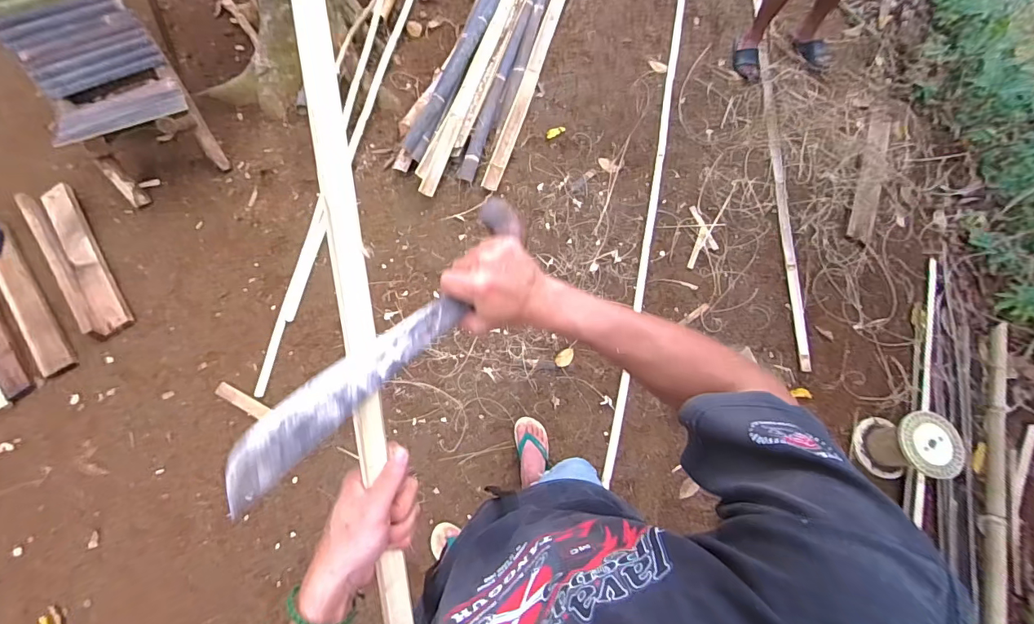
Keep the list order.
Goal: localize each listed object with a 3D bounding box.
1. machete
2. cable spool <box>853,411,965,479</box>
[{"bbox_3d":[-0.108,0.013,0.433,0.057,0.030,0.376,35,58,10],"label":"machete"},{"bbox_3d":[1.201,0.409,1.384,0.170,0.218,0.182,1,71,-4],"label":"cable spool"}]

